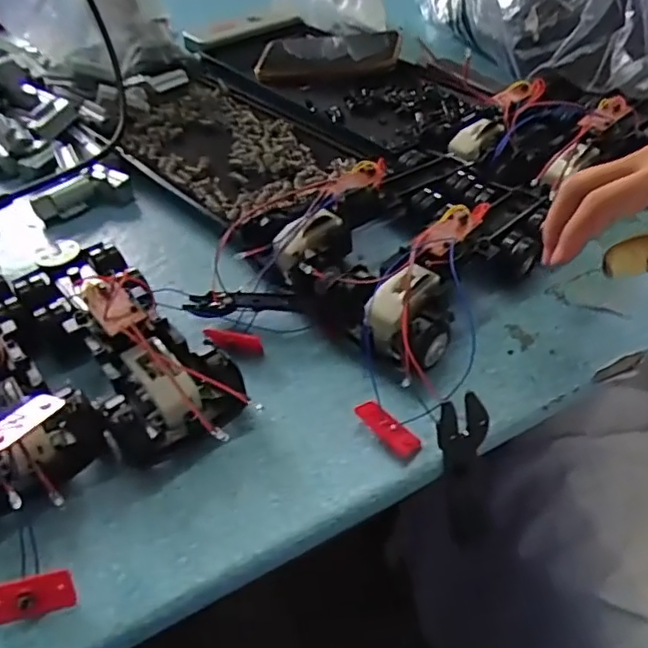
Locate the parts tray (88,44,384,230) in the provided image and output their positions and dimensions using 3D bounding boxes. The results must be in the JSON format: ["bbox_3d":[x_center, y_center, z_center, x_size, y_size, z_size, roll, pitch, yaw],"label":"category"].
[{"bbox_3d":[-0.122,-0.207,0.618,0.173,0.022,0.360,-28,48,-21],"label":"parts tray"}]

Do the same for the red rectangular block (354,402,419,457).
[{"bbox_3d":[0.034,0.057,0.331,0.013,0.010,0.039,-33,50,-25],"label":"red rectangular block"}]

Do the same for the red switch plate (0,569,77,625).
[{"bbox_3d":[-0.132,0.122,0.271,0.038,0.019,0.011,-13,14,-9],"label":"red switch plate"}]

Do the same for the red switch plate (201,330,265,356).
[{"bbox_3d":[-0.059,0.011,0.381,0.039,0.014,0.012,14,48,19],"label":"red switch plate"}]

